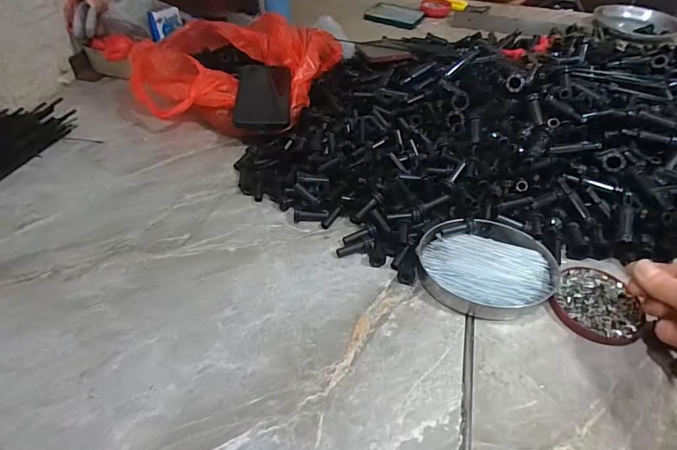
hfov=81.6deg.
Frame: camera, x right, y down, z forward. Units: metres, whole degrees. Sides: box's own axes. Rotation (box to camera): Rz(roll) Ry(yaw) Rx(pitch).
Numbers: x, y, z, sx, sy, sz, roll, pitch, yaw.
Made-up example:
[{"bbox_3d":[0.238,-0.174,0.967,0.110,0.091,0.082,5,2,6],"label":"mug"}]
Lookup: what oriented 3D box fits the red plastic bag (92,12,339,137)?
[{"bbox_3d":[-0.157,-0.255,0.625,0.267,0.098,0.267,8,48,7],"label":"red plastic bag"}]

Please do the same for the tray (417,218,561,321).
[{"bbox_3d":[0.154,0.044,0.406,0.136,0.027,0.106,7,48,6],"label":"tray"}]

